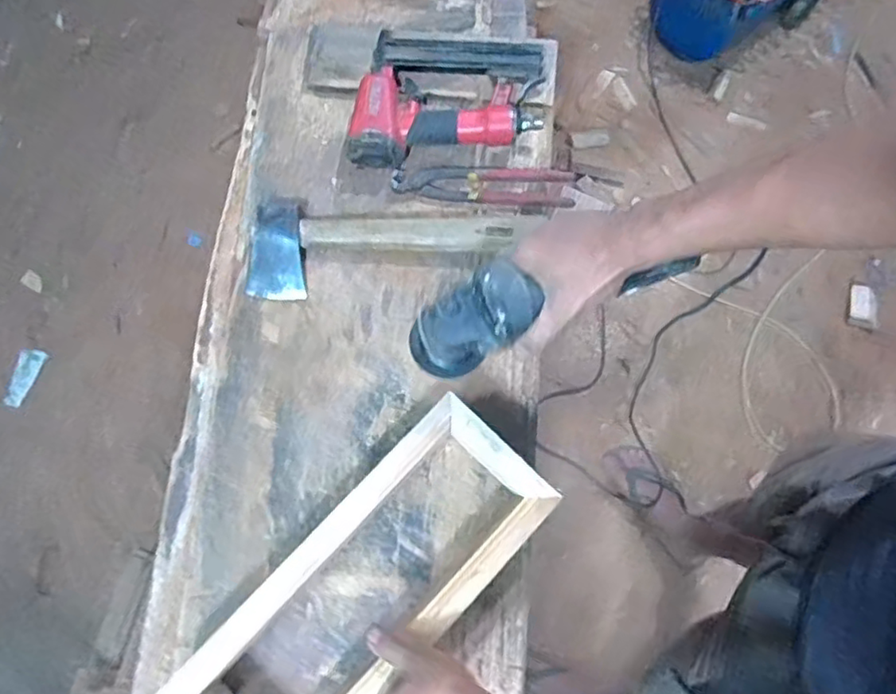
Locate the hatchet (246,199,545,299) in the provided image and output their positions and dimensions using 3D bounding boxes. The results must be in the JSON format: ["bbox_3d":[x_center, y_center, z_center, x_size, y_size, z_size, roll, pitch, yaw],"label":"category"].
[{"bbox_3d":[-0.071,-0.129,0.747,0.333,0.034,0.107,-5,74,-2],"label":"hatchet"}]

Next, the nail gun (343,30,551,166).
[{"bbox_3d":[0.002,-0.301,0.767,0.210,0.050,0.189,10,74,2],"label":"nail gun"}]

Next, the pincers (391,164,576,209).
[{"bbox_3d":[0.043,-0.196,0.765,0.218,0.014,0.049,4,74,1],"label":"pincers"}]

